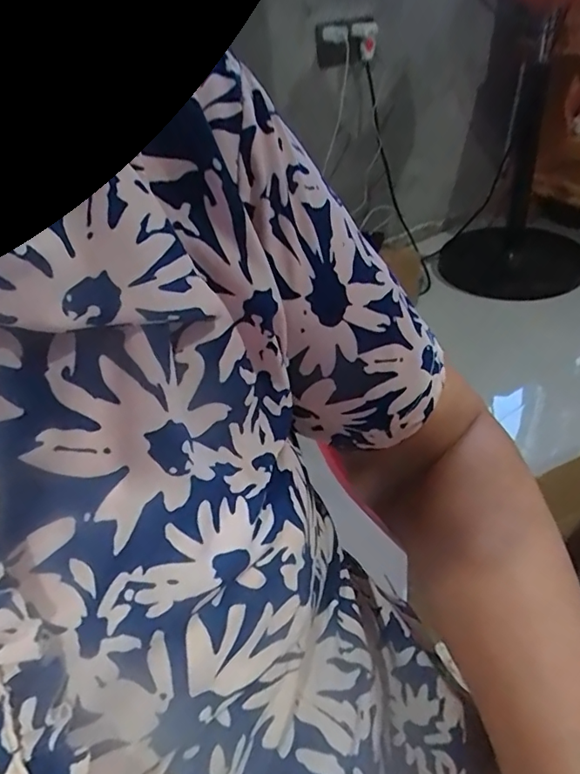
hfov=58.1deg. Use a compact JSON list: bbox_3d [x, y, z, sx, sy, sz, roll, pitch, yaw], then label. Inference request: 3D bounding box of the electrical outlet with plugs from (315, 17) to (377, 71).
[{"bbox_3d":[0.125,-0.766,1.166,0.133,0.081,0.052,-14,38,-8],"label":"electrical outlet with plugs"}]

